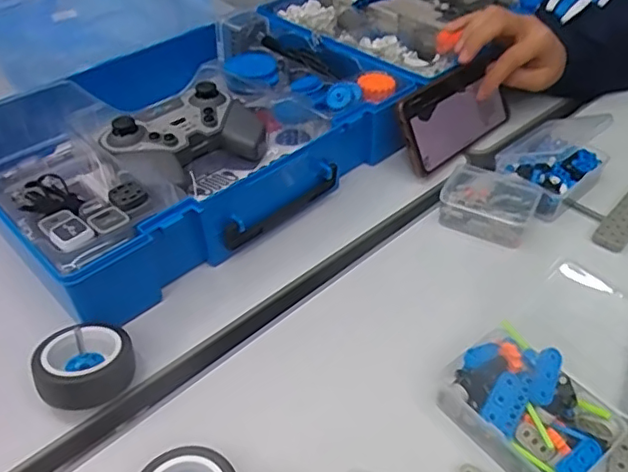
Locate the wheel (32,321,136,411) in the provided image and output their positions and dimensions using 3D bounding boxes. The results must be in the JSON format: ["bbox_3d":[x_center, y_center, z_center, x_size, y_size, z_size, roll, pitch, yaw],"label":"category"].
[{"bbox_3d":[-0.144,0.083,0.363,0.054,0.035,0.052,-1,43,1],"label":"wheel"}]

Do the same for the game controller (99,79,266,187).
[{"bbox_3d":[-0.119,-0.095,0.521,0.140,0.052,0.090,-24,47,-23],"label":"game controller"}]

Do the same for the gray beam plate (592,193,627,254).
[{"bbox_3d":[0.273,-0.017,0.491,0.026,0.007,0.102,32,52,31],"label":"gray beam plate"}]

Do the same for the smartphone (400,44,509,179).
[{"bbox_3d":[0.139,-0.120,0.554,0.153,0.074,0.007,-35,22,-33],"label":"smartphone"}]

